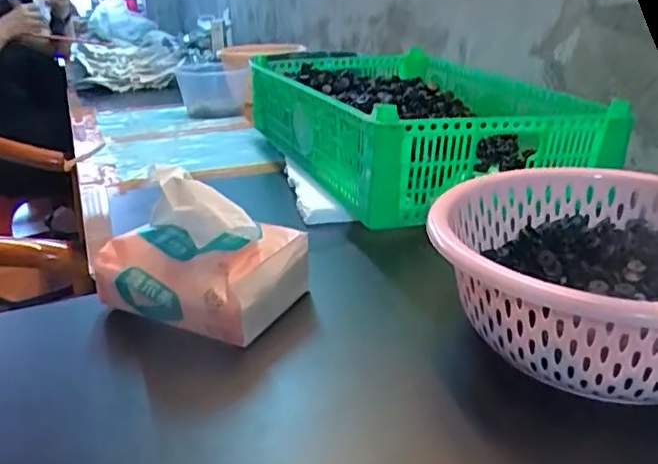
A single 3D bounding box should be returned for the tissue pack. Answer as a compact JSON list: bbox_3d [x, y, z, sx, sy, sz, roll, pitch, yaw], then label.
[{"bbox_3d":[-0.100,0.014,0.470,0.139,0.099,0.094,9,25,24],"label":"tissue pack"}]

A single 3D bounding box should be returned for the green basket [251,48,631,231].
[{"bbox_3d":[0.098,-0.146,0.816,0.287,0.119,0.486,-9,24,-17],"label":"green basket"}]

